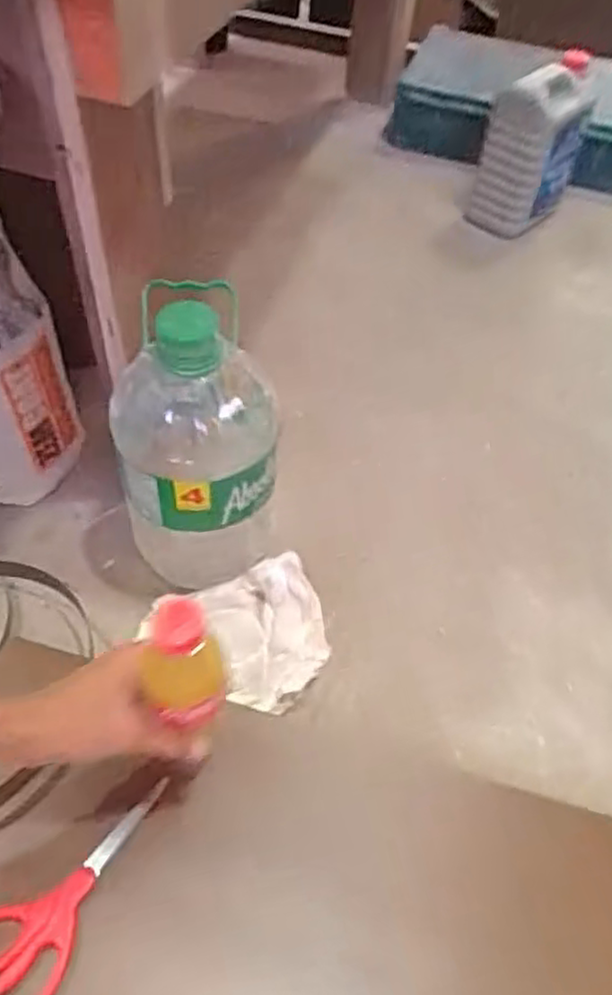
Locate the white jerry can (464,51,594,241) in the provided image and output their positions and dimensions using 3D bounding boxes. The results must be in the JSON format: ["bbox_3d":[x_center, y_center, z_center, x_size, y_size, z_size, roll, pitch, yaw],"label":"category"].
[{"bbox_3d":[0.372,-0.571,1.161,0.136,0.252,0.114,-36,62,-28],"label":"white jerry can"}]

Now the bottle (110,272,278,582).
[{"bbox_3d":[-0.096,-0.036,0.649,0.149,0.300,0.144,-9,53,-12],"label":"bottle"}]

